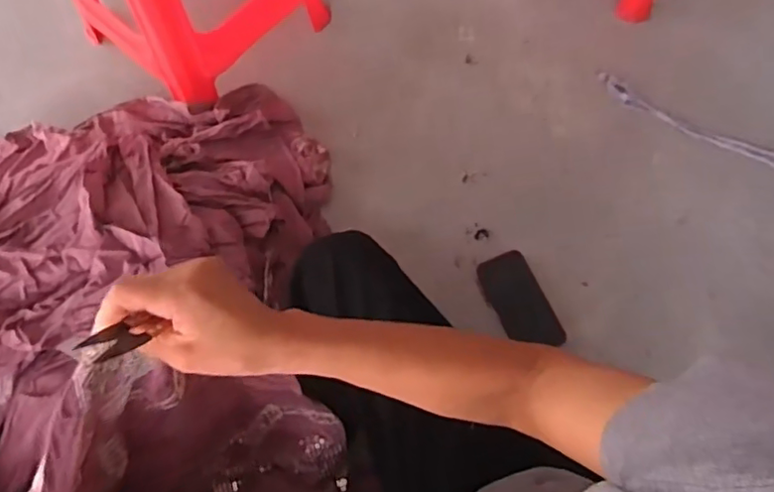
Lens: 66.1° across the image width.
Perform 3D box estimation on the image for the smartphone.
[{"bbox_3d":[0.209,0.087,0.931,0.079,0.014,0.159,-22,71,-7],"label":"smartphone"}]

